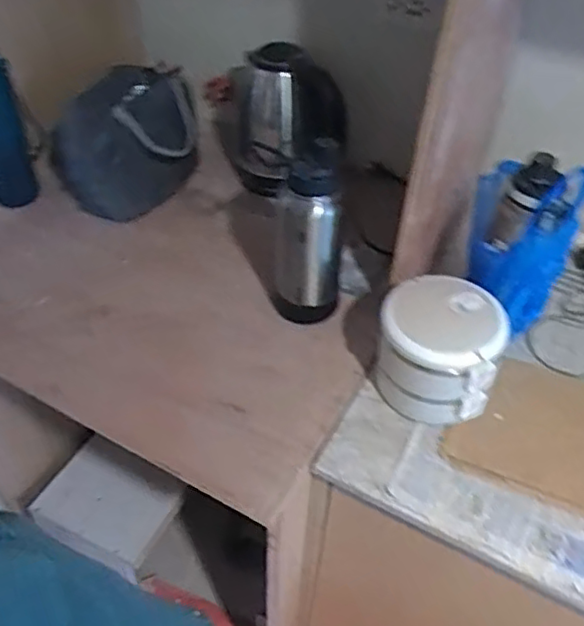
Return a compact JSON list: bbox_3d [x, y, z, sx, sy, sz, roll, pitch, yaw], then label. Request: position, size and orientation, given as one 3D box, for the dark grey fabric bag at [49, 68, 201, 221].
[{"bbox_3d":[-0.243,-0.260,0.969,0.218,0.164,0.157,-18,50,-18],"label":"dark grey fabric bag"}]

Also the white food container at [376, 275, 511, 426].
[{"bbox_3d":[0.172,0.048,0.765,0.136,0.131,0.128,7,47,4],"label":"white food container"}]

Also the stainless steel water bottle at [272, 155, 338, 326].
[{"bbox_3d":[0.021,-0.087,0.810,0.083,0.242,0.079,4,47,1],"label":"stainless steel water bottle"}]

